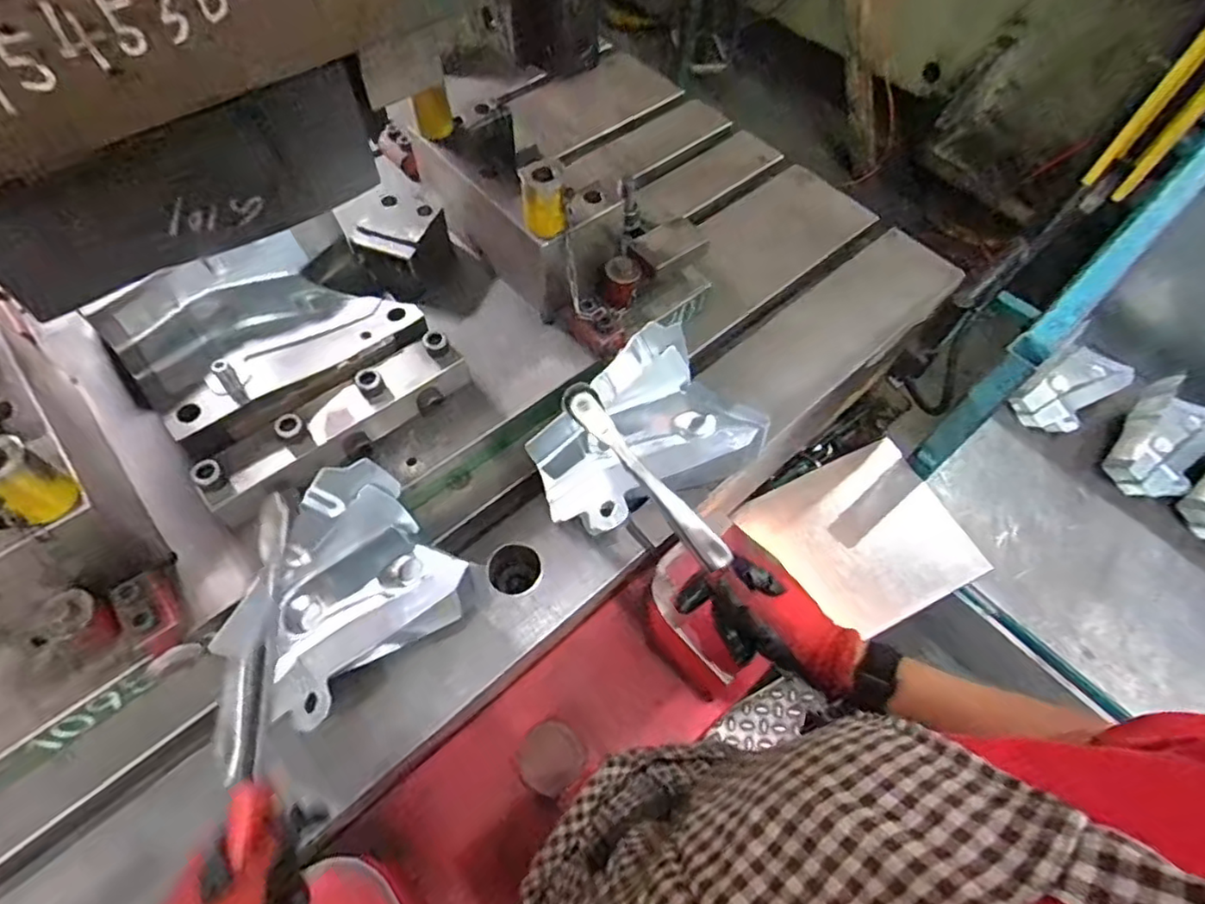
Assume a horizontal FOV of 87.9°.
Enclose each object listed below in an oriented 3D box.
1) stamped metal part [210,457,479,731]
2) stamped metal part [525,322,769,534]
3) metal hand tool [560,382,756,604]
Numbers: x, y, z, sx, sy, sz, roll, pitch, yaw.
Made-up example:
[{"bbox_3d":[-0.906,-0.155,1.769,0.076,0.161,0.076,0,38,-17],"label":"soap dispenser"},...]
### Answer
[{"bbox_3d":[-0.223,0.127,0.538,0.184,0.099,0.151,-38,67,-21],"label":"stamped metal part"},{"bbox_3d":[0.039,-0.005,0.623,0.197,0.106,0.154,-35,67,-20],"label":"stamped metal part"},{"bbox_3d":[0.032,0.018,0.463,0.023,0.014,0.170,-41,90,-22],"label":"metal hand tool"}]

